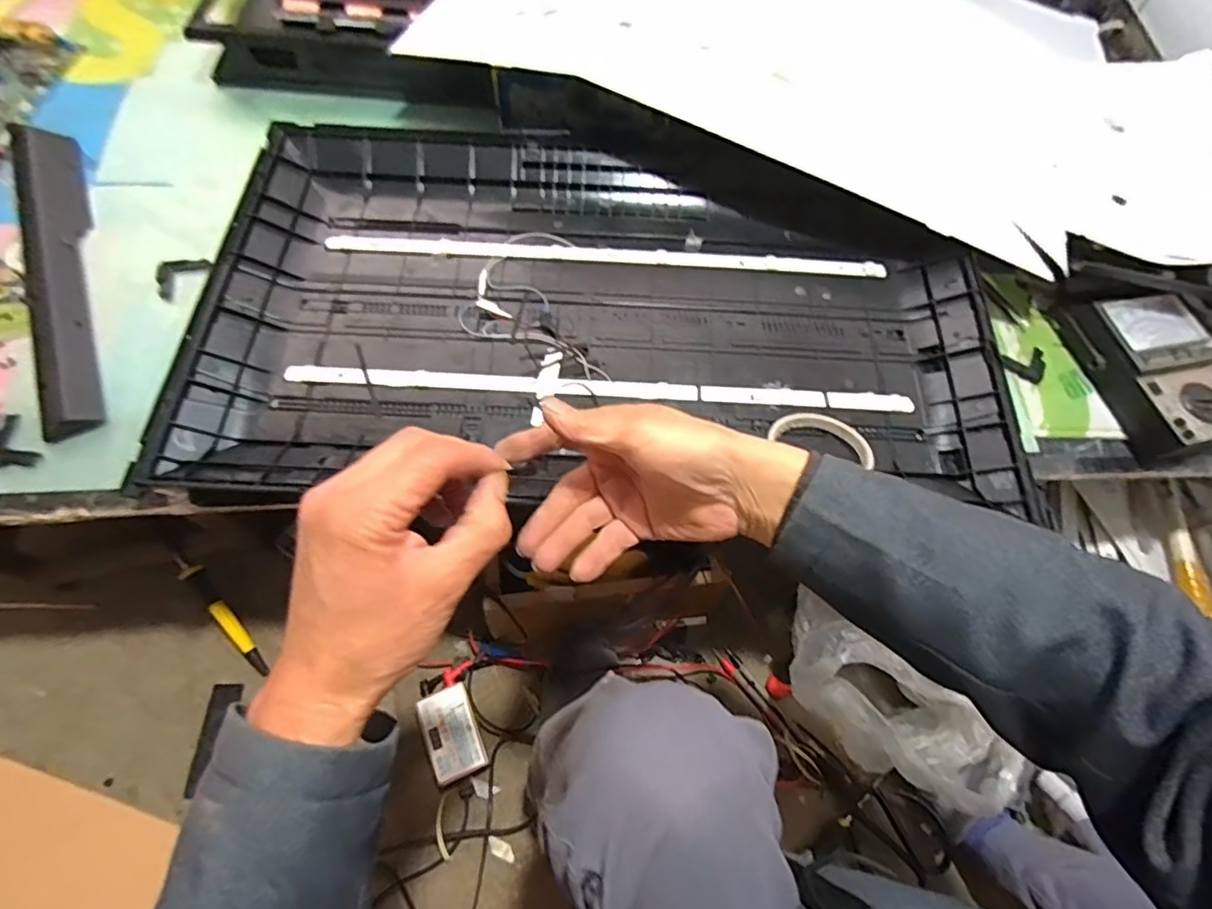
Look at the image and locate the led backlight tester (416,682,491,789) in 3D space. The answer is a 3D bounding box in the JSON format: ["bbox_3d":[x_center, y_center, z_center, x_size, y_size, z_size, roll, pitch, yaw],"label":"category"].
[{"bbox_3d":[-0.176,0.320,0.677,0.060,0.034,0.094,-20,67,-16],"label":"led backlight tester"}]

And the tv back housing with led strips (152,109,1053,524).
[{"bbox_3d":[-0.008,-0.148,0.573,0.718,0.044,0.446,0,66,-2],"label":"tv back housing with led strips"}]

